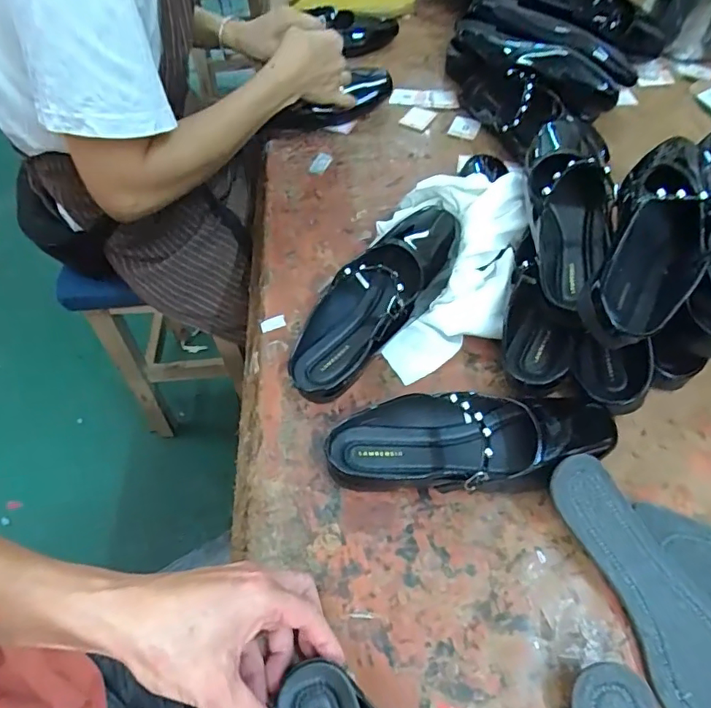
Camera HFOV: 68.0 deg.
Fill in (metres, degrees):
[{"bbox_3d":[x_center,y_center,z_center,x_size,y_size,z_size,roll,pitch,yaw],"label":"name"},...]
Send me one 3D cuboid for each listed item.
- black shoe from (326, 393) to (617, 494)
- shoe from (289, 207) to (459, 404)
[{"bbox_3d":[0.099,0.073,0.441,0.243,0.052,0.094,-4,56,-3],"label":"black shoe"},{"bbox_3d":[0.026,-0.055,0.523,0.084,0.057,0.244,36,63,22],"label":"shoe"}]

